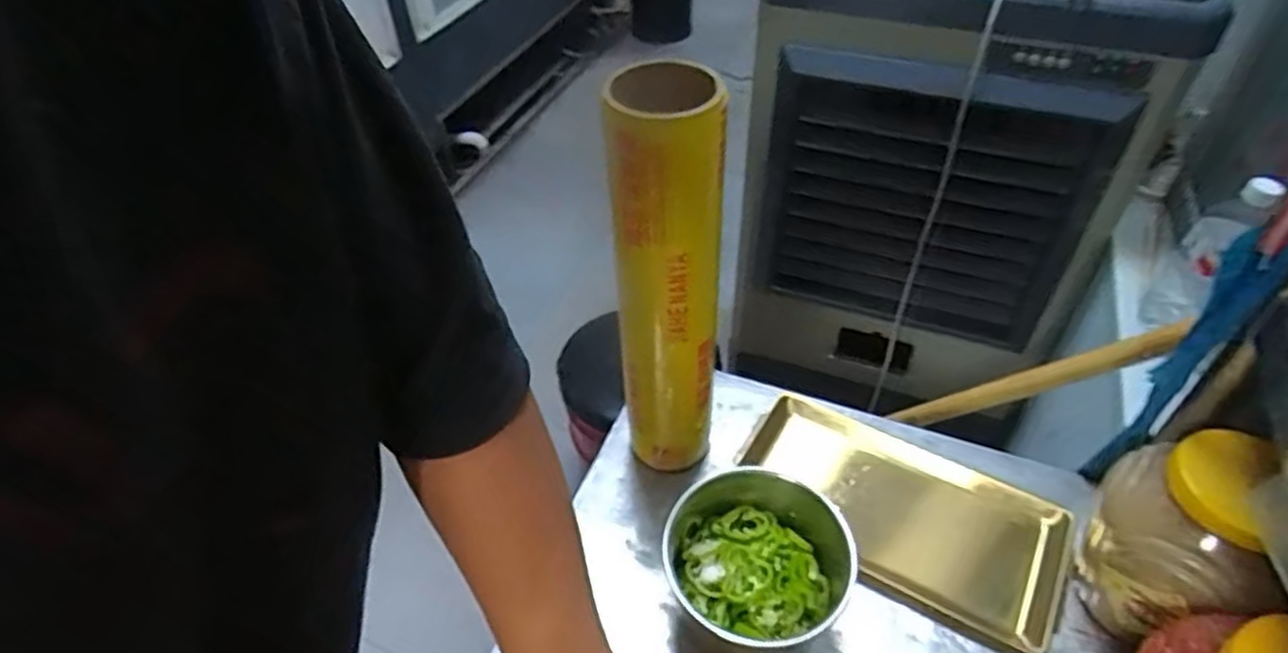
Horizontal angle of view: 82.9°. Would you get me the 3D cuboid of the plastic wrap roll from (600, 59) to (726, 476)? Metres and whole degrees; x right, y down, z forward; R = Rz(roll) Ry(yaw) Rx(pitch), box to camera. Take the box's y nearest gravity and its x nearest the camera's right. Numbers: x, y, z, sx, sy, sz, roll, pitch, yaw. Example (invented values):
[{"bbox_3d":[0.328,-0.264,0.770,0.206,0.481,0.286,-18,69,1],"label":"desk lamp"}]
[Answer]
[{"bbox_3d":[0.022,-0.024,0.646,0.090,0.400,0.094,-1,45,1],"label":"plastic wrap roll"}]

